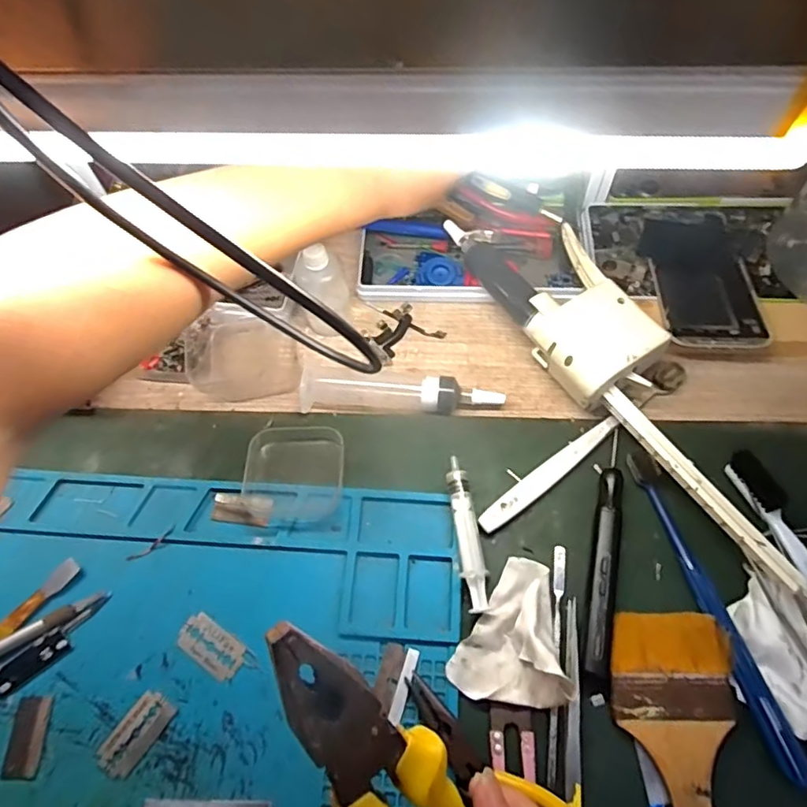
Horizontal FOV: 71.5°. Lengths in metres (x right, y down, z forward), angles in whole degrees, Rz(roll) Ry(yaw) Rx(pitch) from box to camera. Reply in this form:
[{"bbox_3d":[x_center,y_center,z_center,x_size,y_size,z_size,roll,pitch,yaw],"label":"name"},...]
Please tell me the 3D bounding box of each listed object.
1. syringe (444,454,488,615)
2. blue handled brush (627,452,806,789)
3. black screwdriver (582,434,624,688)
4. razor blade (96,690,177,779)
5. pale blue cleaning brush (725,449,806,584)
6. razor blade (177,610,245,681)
[{"bbox_3d":[0.038,0.078,0.341,0.014,0.019,0.090,-9,61,-2],"label":"syringe"},{"bbox_3d":[0.174,0.110,0.321,0.014,0.013,0.181,-14,61,-5],"label":"blue handled brush"},{"bbox_3d":[0.121,0.088,0.335,0.017,0.013,0.150,11,62,9],"label":"black screwdriver"},{"bbox_3d":[-0.145,0.180,0.305,0.021,0.004,0.041,34,67,11],"label":"razor blade"},{"bbox_3d":[0.237,0.105,0.318,0.014,0.019,0.170,-15,61,-5],"label":"pale blue cleaning brush"},{"bbox_3d":[-0.112,0.141,0.326,0.041,0.004,0.022,29,66,17],"label":"razor blade"}]

